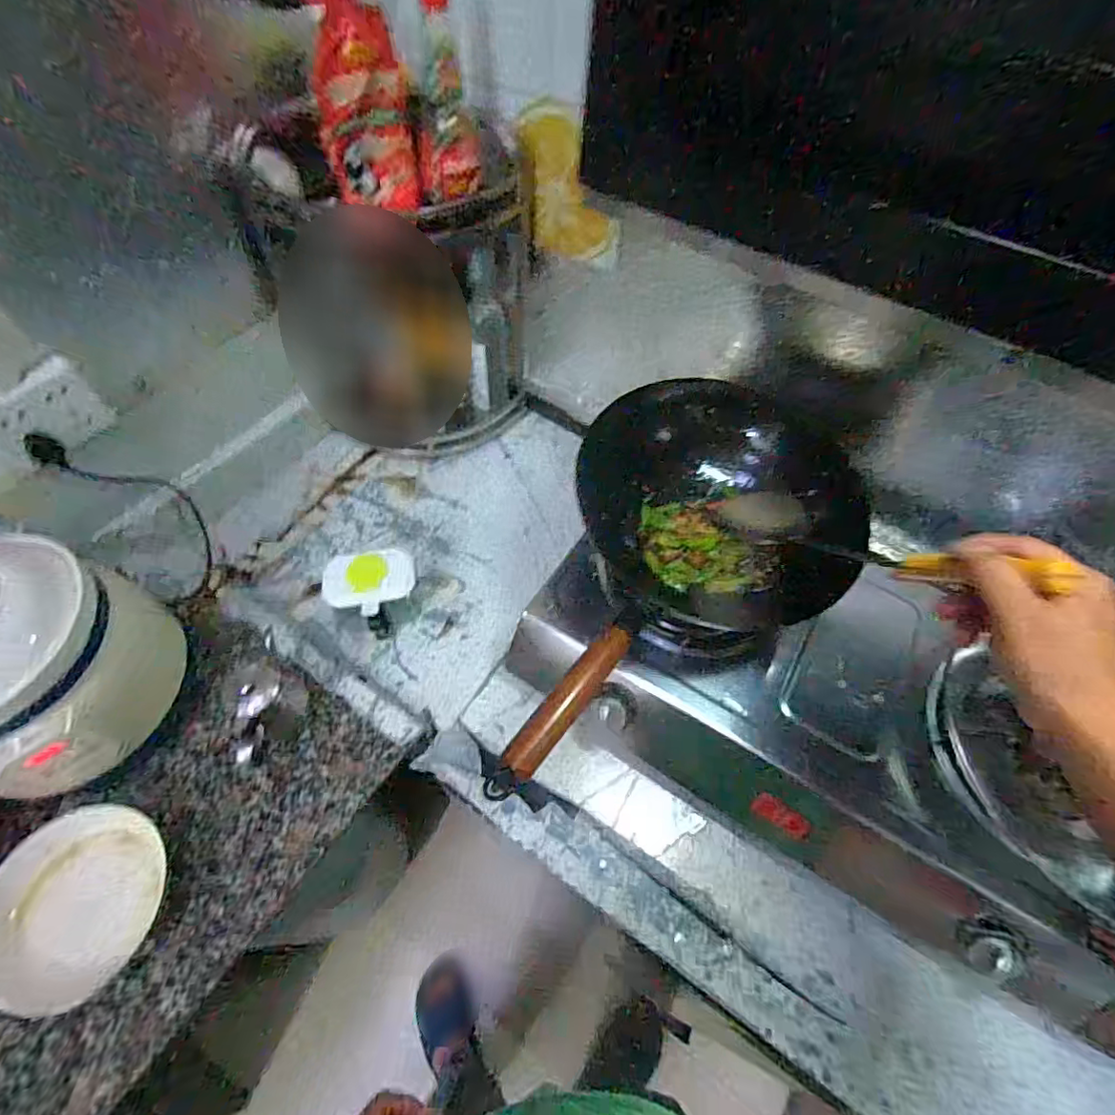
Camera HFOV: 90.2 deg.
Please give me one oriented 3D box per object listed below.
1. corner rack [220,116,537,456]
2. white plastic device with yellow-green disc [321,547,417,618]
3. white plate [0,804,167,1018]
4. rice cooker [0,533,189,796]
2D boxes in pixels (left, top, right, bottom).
[{"bbox_3d":[-0.243,-0.365,0.827,0.339,0.421,0.225,24,59,12],"label":"corner rack"},{"bbox_3d":[-0.246,0.033,0.732,0.114,0.022,0.086,-15,68,-9],"label":"white plastic device with yellow-green disc"},{"bbox_3d":[-0.495,0.354,0.568,0.166,0.040,0.179,19,58,9],"label":"white plate"},{"bbox_3d":[-0.556,0.123,0.586,0.208,0.208,0.221,21,59,10],"label":"rice cooker"}]

